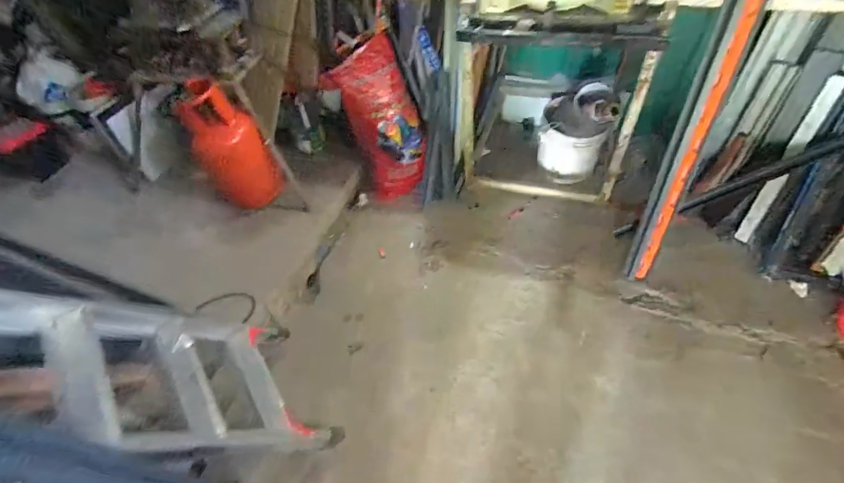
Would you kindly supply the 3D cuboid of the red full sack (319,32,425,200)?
[{"bbox_3d":[-0.182,-0.548,1.908,0.319,0.650,0.326,-24,28,-12],"label":"red full sack"}]

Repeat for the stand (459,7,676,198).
[{"bbox_3d":[0.491,-0.581,1.717,0.650,0.877,0.476,3,54,8],"label":"stand"}]

